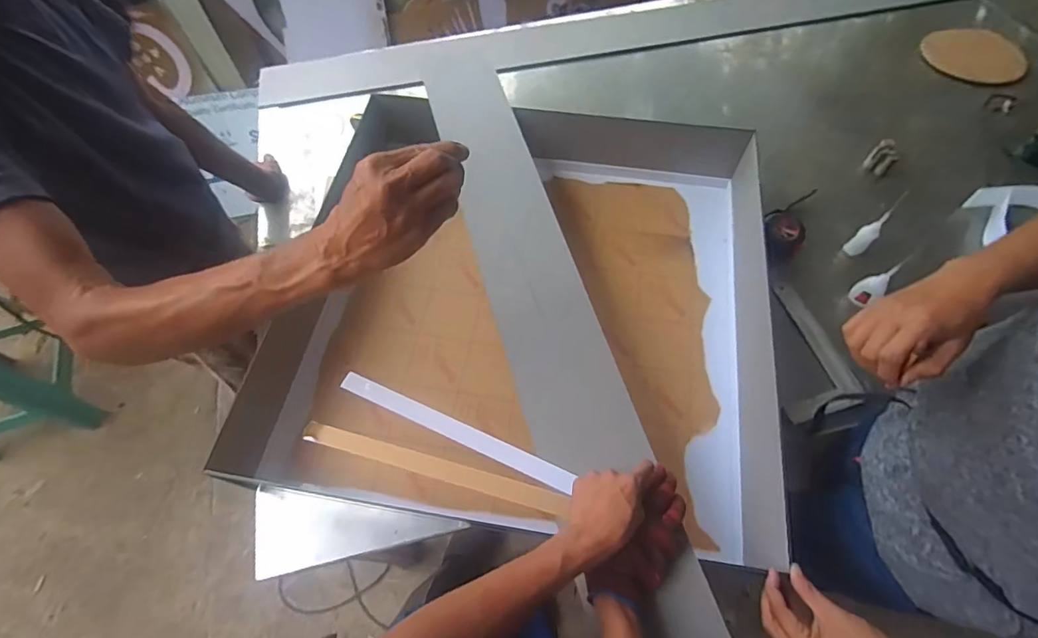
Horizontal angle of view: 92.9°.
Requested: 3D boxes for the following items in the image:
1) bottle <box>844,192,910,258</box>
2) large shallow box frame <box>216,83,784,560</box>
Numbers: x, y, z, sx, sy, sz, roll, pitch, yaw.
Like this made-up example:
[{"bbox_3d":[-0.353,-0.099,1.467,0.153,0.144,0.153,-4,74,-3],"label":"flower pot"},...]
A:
[{"bbox_3d":[0.668,-0.168,0.929,0.042,0.158,0.032,-37,69,-16],"label":"bottle"},{"bbox_3d":[0.014,-0.043,0.883,0.766,0.195,0.759,8,64,4],"label":"large shallow box frame"}]

